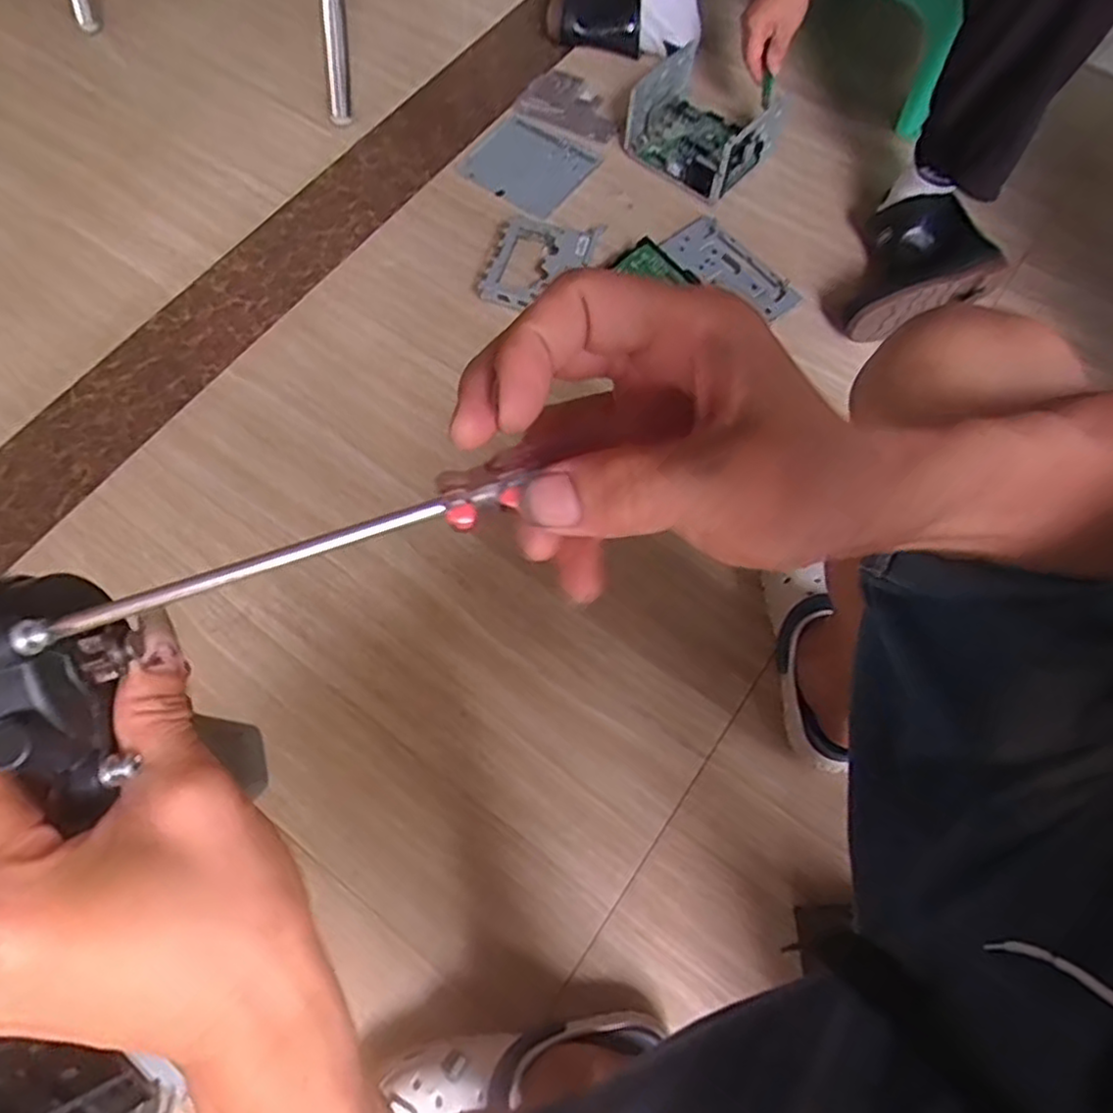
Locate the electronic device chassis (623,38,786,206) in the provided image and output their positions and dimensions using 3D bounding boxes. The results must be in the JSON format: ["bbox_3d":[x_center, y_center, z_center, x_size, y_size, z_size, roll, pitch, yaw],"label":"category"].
[{"bbox_3d":[0.195,-0.598,0.968,0.186,0.103,0.134,41,74,15],"label":"electronic device chassis"}]

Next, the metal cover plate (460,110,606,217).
[{"bbox_3d":[-0.041,-0.579,1.027,0.157,0.012,0.141,37,80,9],"label":"metal cover plate"}]

